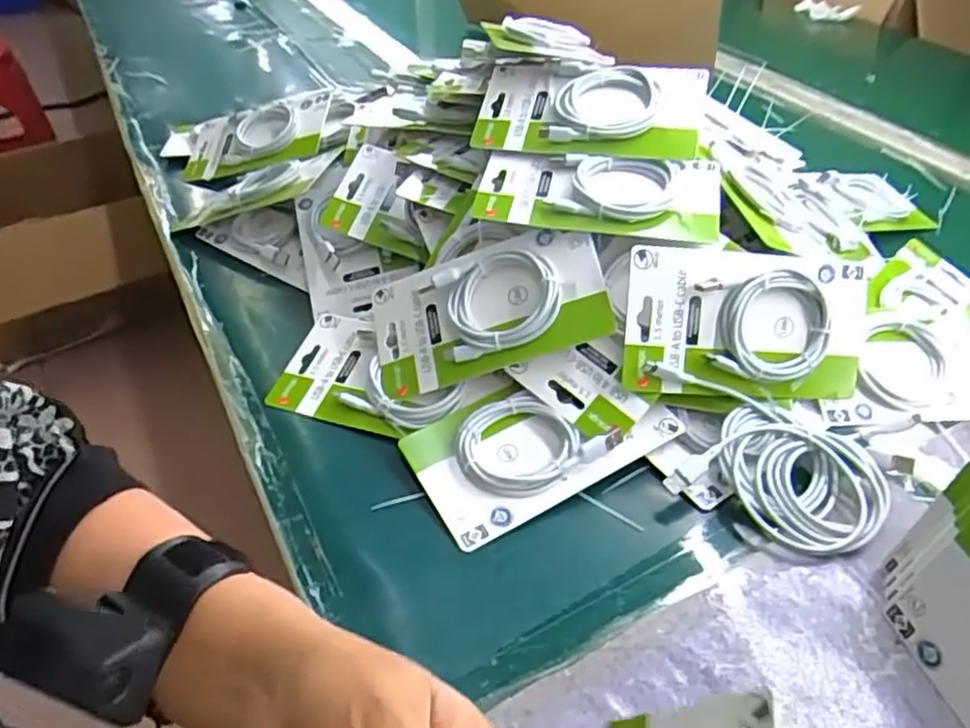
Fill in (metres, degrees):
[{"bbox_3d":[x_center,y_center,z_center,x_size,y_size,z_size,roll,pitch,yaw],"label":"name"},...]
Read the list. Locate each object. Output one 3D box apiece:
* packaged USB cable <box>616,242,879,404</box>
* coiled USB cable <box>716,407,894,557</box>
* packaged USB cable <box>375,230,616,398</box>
[{"bbox_3d":[0.192,-0.027,0.500,0.191,0.101,0.029,3,7,-8],"label":"packaged USB cable"},{"bbox_3d":[0.207,0.076,0.461,0.104,0.030,0.088,15,43,17],"label":"coiled USB cable"},{"bbox_3d":[-0.002,-0.039,0.518,0.180,0.018,0.092,-19,68,15],"label":"packaged USB cable"}]

